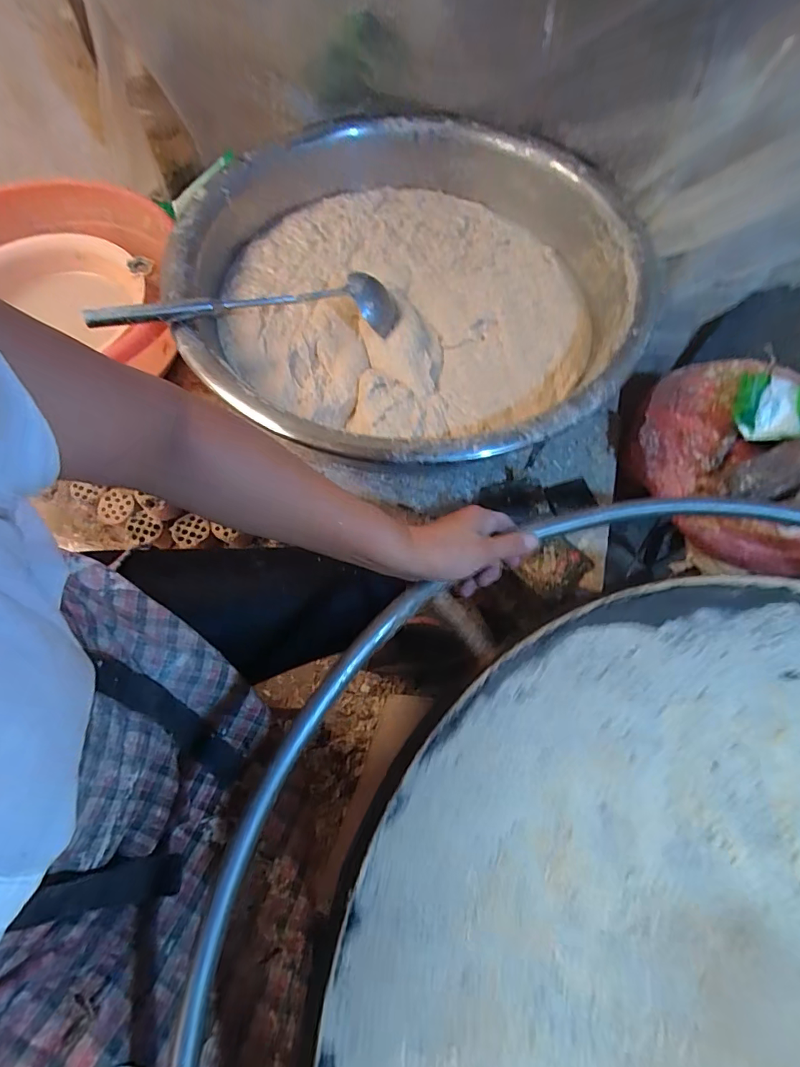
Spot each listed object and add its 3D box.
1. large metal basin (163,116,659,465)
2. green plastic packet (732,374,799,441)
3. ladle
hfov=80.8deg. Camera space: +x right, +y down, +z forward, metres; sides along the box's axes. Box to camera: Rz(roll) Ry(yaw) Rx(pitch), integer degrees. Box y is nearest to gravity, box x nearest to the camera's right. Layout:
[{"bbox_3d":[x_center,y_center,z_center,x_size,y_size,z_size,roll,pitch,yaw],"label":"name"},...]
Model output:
[{"bbox_3d":[0.005,-0.370,0.665,0.643,0.148,0.643,1,66,-2],"label":"large metal basin"},{"bbox_3d":[0.499,-0.142,0.576,0.160,0.027,0.097,33,69,12],"label":"green plastic packet"},{"bbox_3d":[-0.170,-0.271,0.570,0.359,0.050,0.078,-14,67,-21],"label":"ladle"}]

